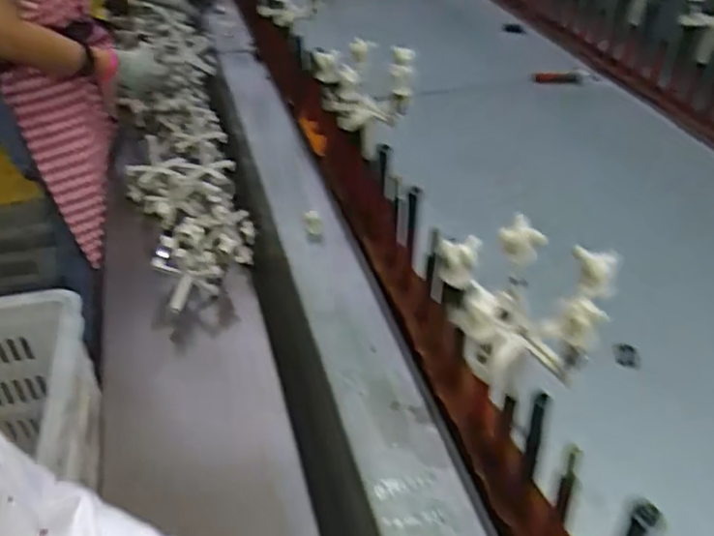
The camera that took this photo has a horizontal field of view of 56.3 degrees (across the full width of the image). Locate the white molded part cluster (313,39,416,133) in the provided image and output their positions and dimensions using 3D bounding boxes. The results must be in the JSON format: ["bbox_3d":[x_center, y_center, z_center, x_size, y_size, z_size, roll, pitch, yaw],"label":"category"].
[{"bbox_3d":[0.005,-0.226,0.827,0.087,0.089,0.117,-18,39,-21],"label":"white molded part cluster"}]

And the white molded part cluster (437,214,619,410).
[{"bbox_3d":[0.129,0.027,0.494,0.113,0.075,0.113,-9,37,-9],"label":"white molded part cluster"}]

